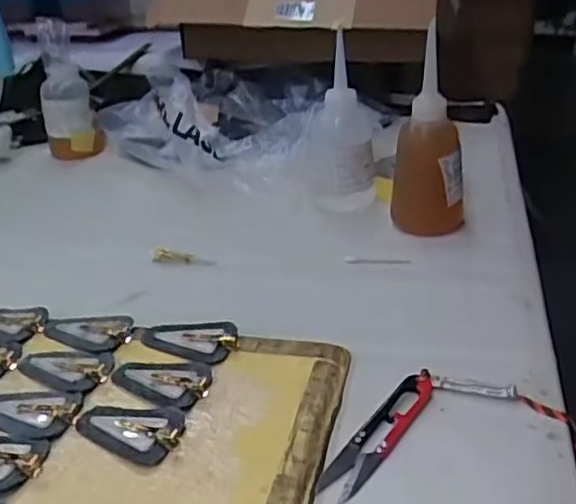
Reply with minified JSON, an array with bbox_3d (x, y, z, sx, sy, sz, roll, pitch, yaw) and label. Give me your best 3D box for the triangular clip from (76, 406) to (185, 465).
[{"bbox_3d":[-0.095,0.102,0.395,0.069,0.007,0.040,9,31,20],"label":"triangular clip"}]

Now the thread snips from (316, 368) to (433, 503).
[{"bbox_3d":[0.055,0.103,0.390,0.024,0.008,0.109,17,35,32],"label":"thread snips"}]

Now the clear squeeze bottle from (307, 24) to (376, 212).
[{"bbox_3d":[0.052,-0.123,0.645,0.063,0.154,0.055,0,29,6],"label":"clear squeeze bottle"}]

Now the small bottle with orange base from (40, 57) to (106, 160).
[{"bbox_3d":[-0.270,-0.171,0.825,0.063,0.118,0.059,-15,31,-20],"label":"small bottle with orange base"}]

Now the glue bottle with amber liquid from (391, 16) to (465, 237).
[{"bbox_3d":[0.131,-0.103,0.603,0.062,0.162,0.069,5,30,14],"label":"glue bottle with amber liquid"}]

